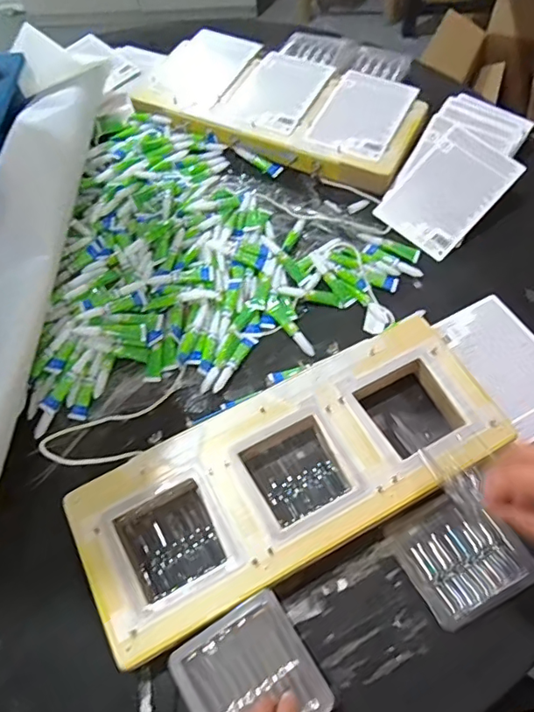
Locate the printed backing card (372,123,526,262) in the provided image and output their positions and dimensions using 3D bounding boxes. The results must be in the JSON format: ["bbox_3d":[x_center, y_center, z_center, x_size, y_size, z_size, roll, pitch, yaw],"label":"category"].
[{"bbox_3d":[0.243,-0.223,0.698,0.117,0.009,0.170,43,90,18],"label":"printed backing card"}]

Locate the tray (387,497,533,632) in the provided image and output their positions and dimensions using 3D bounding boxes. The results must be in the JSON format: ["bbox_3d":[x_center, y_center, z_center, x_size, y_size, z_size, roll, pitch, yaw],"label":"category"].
[{"bbox_3d":[0.182,0.186,0.488,0.102,0.014,0.097,-29,55,-8],"label":"tray"}]

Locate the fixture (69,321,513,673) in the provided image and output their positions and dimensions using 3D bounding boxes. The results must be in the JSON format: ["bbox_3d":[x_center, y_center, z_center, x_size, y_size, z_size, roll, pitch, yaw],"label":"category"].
[{"bbox_3d":[0.022,0.117,0.527,0.442,0.038,0.172,-26,65,-12],"label":"fixture"}]

